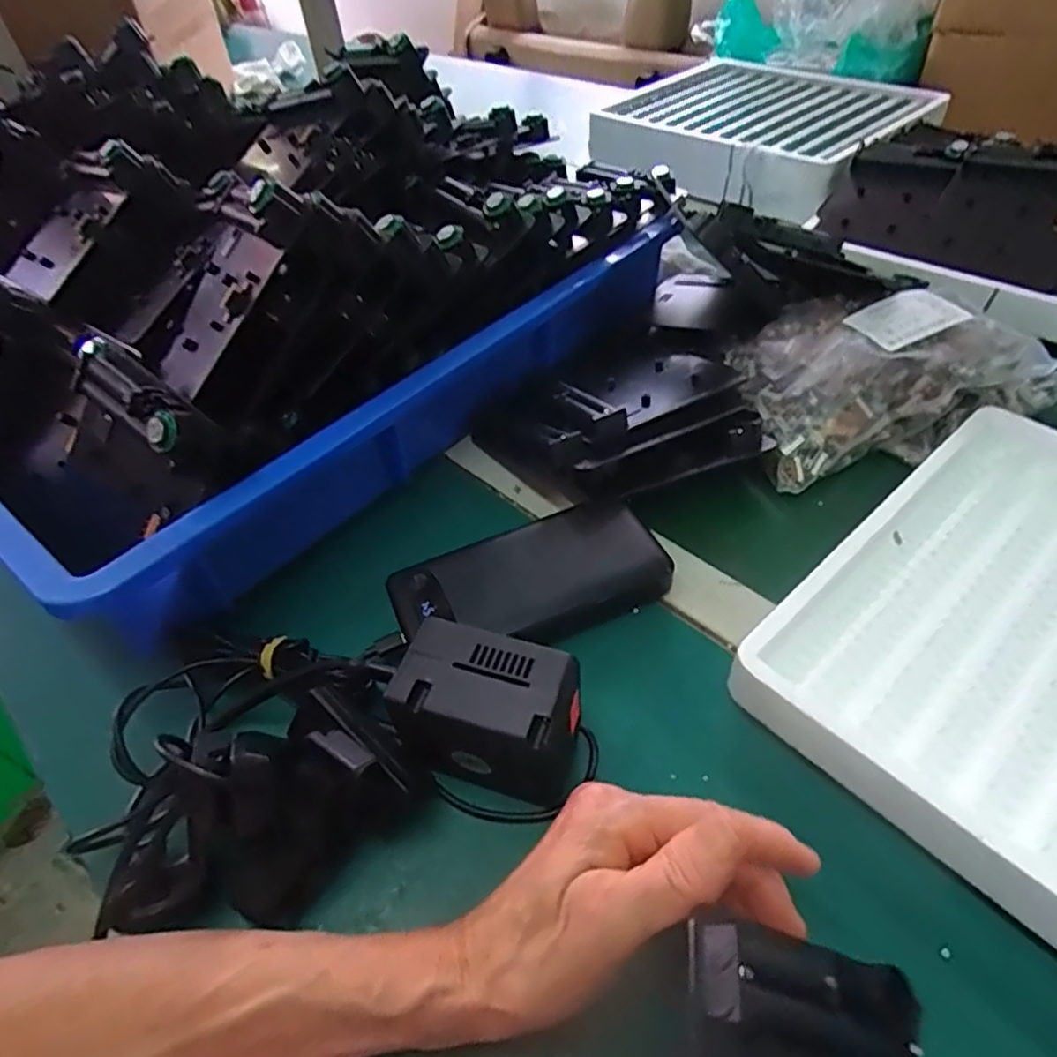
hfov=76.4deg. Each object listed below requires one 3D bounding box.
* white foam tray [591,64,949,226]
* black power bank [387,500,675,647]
[{"bbox_3d":[0.275,-0.481,0.810,0.346,0.052,0.324,34,57,31],"label":"white foam tray"},{"bbox_3d":[0.001,0.031,0.391,0.151,0.025,0.072,-22,48,-15],"label":"black power bank"}]

